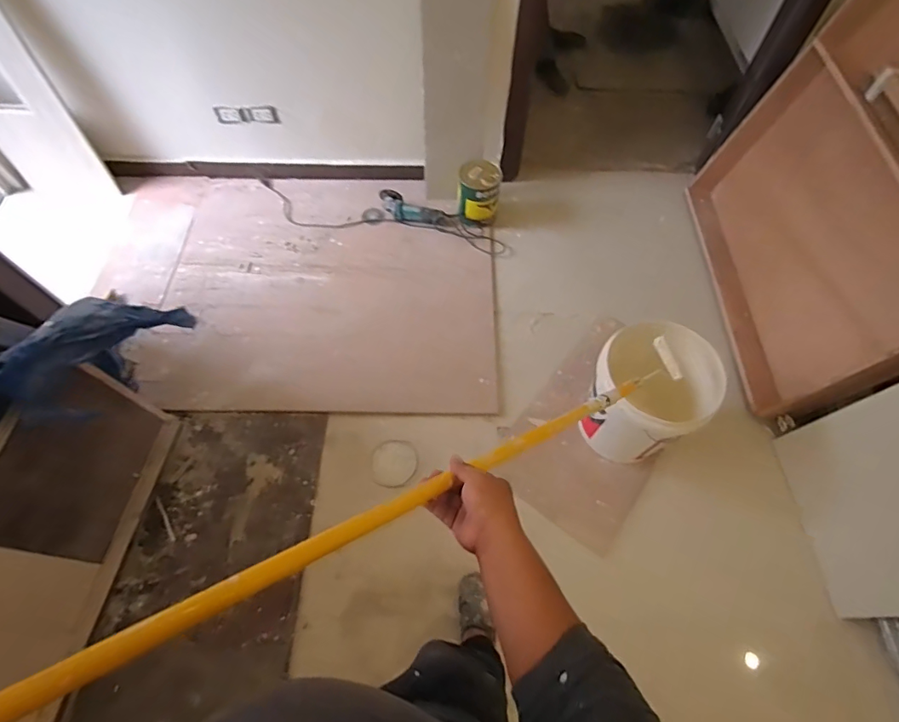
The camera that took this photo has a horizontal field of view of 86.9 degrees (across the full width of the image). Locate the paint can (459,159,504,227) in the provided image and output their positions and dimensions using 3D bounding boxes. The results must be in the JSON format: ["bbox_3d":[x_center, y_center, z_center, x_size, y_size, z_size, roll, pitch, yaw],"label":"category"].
[{"bbox_3d":[0.116,-0.649,1.874,0.156,0.226,0.152,0,62,0],"label":"paint can"}]

